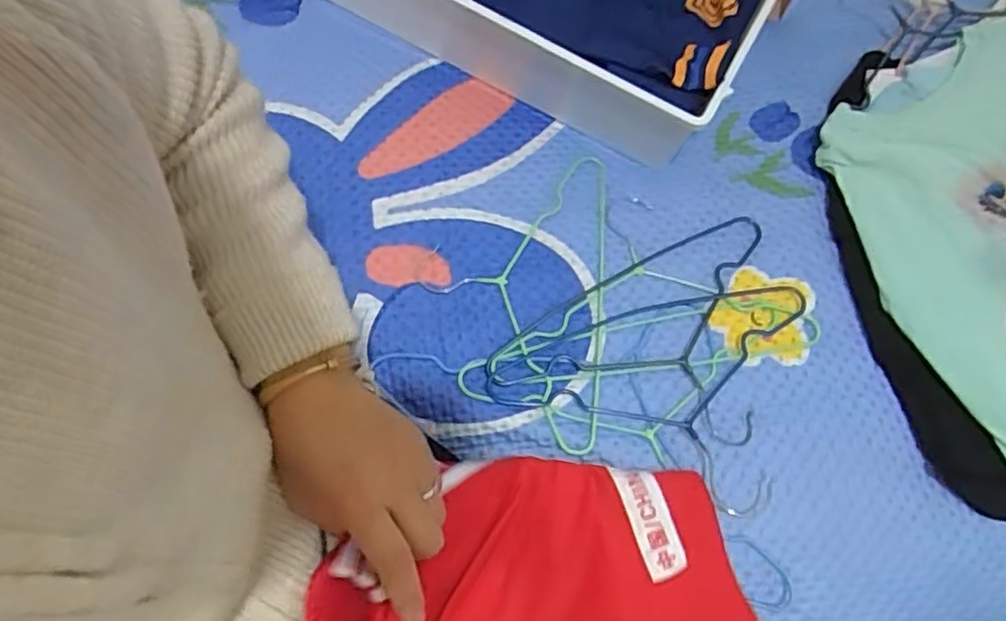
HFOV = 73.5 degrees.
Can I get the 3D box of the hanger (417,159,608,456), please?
[{"bbox_3d":[0.009,-0.020,0.602,0.165,0.011,0.281,3,74,2],"label":"hanger"}]

